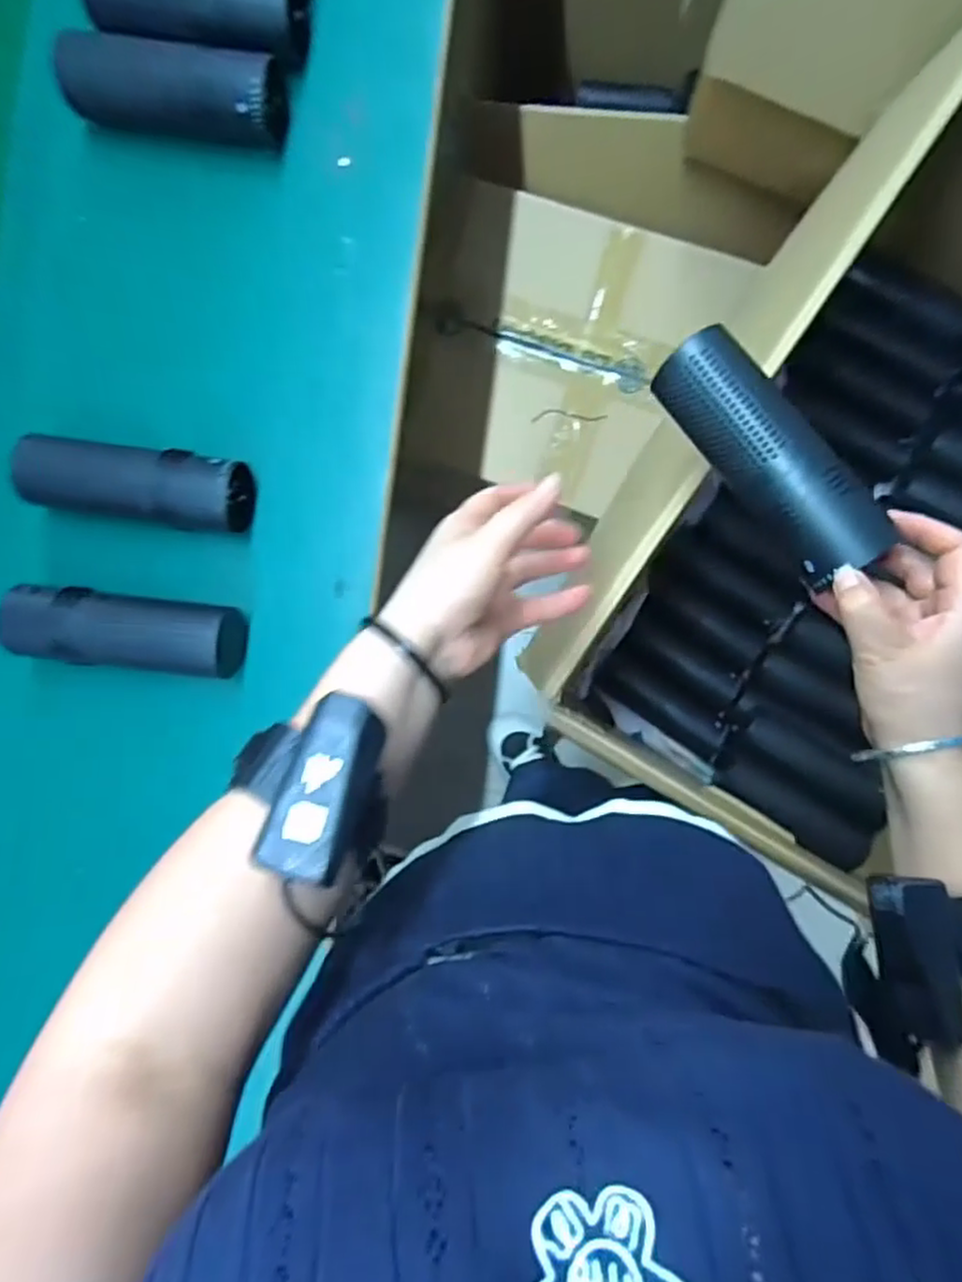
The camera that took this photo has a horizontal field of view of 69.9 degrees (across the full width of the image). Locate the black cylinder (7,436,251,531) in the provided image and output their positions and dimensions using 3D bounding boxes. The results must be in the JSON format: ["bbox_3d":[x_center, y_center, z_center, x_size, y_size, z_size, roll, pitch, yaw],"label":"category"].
[{"bbox_3d":[-0.255,-0.115,0.524,0.165,0.071,0.057,10,91,3],"label":"black cylinder"}]

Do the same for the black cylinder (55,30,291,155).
[{"bbox_3d":[-0.238,-0.430,0.536,0.170,0.057,0.052,10,91,3],"label":"black cylinder"}]

